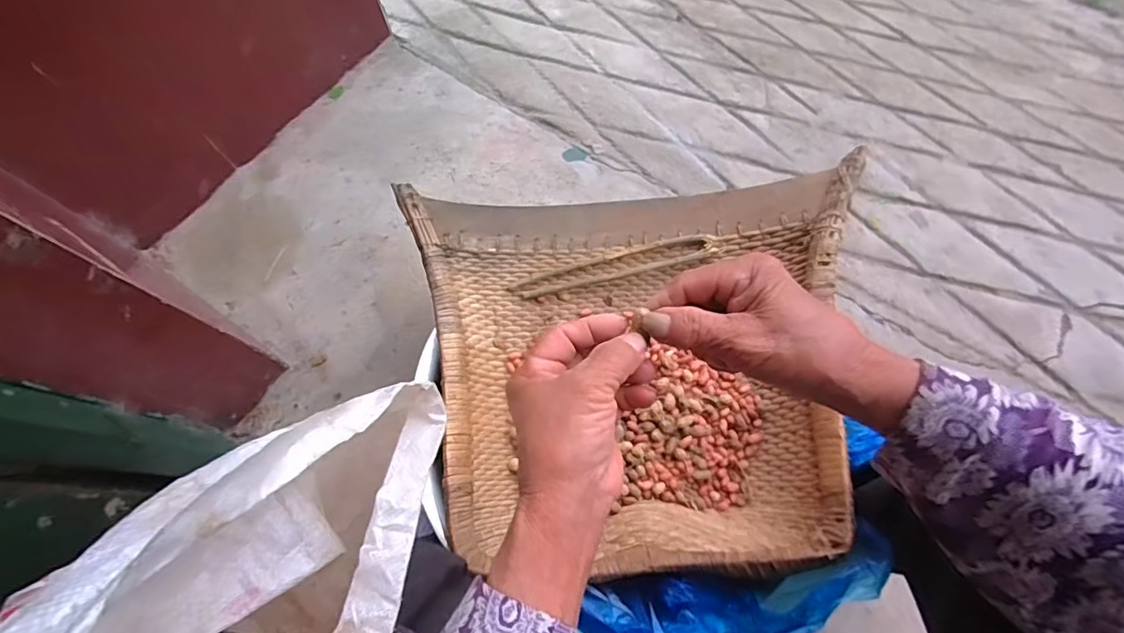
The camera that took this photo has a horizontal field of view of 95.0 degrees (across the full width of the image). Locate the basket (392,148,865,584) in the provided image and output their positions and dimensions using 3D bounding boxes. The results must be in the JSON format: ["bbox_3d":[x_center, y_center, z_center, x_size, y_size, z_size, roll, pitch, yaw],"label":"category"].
[{"bbox_3d":[0.071,0.046,0.560,0.472,0.168,0.414,-1,68,-1],"label":"basket"}]

